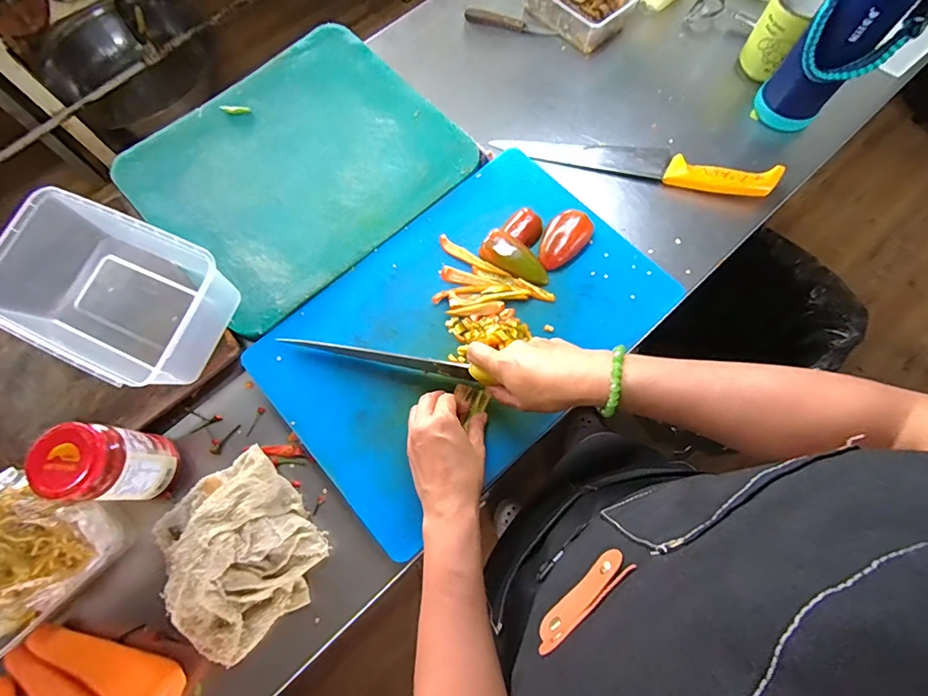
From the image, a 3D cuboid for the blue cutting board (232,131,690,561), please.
[{"bbox_3d":[0.002,-0.025,0.536,0.441,0.020,0.297,-41,75,-12],"label":"blue cutting board"}]

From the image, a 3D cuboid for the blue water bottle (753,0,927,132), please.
[{"bbox_3d":[0.441,-0.356,0.514,0.099,0.271,0.071,43,77,14],"label":"blue water bottle"}]

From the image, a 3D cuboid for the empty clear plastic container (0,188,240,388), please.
[{"bbox_3d":[-0.401,-0.061,0.511,0.257,0.081,0.159,22,73,9],"label":"empty clear plastic container"}]

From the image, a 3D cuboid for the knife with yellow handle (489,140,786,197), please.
[{"bbox_3d":[0.226,-0.255,0.610,0.363,0.031,0.054,13,72,6],"label":"knife with yellow handle"}]

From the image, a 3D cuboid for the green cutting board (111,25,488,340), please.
[{"bbox_3d":[-0.220,-0.248,0.606,0.379,0.020,0.333,-41,75,-12],"label":"green cutting board"}]

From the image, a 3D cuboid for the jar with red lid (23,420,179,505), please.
[{"bbox_3d":[-0.348,0.116,0.453,0.071,0.116,0.066,0,71,1],"label":"jar with red lid"}]

